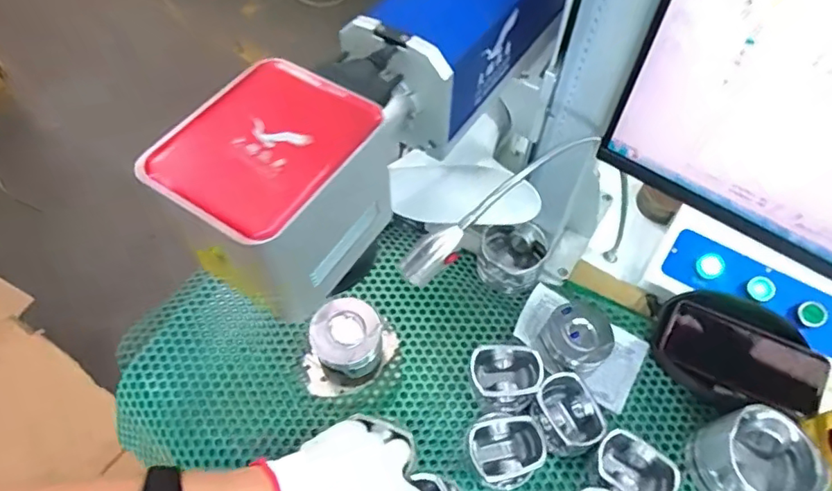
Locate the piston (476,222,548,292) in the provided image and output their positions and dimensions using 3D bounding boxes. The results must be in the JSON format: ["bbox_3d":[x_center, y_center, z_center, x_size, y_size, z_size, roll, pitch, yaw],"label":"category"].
[{"bbox_3d":[0.125,0.016,0.695,0.080,0.052,0.076,1,57,-1],"label":"piston"}]

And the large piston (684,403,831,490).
[{"bbox_3d":[0.338,0.222,0.549,0.088,0.096,0.092,-6,58,-5],"label":"large piston"}]

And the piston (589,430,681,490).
[{"bbox_3d":[0.218,0.231,0.546,0.080,0.041,0.065,37,64,20],"label":"piston"}]

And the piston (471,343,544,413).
[{"bbox_3d":[0.101,0.147,0.593,0.078,0.043,0.068,-2,57,-3],"label":"piston"}]

